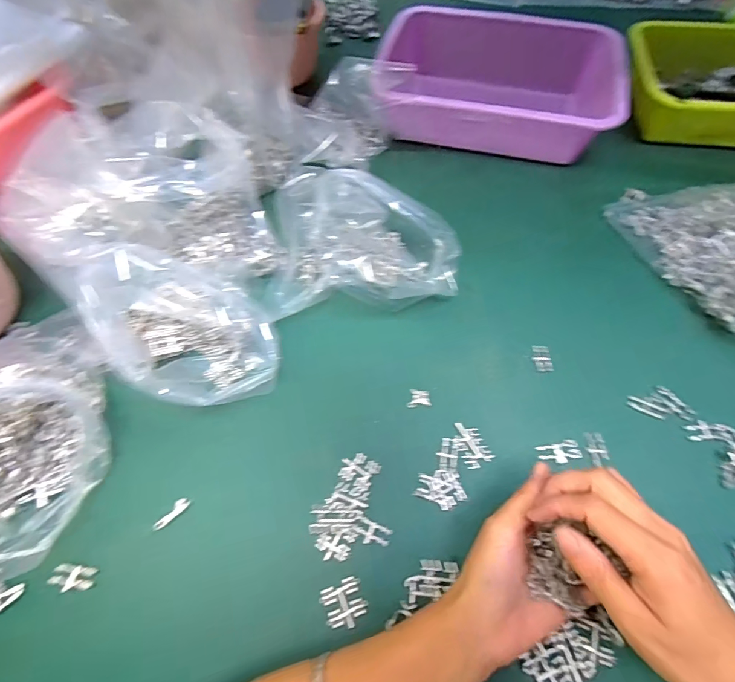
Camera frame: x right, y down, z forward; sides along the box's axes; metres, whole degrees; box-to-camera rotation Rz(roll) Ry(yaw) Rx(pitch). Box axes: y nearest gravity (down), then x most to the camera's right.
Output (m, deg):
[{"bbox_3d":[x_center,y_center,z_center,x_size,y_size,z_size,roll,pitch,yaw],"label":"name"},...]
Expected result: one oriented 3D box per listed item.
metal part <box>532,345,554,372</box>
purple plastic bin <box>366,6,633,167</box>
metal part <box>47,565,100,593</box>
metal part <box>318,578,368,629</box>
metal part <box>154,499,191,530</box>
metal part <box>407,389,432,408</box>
[{"bbox_3d":[0.172,0.017,0.408,0.016,0.010,0.031,5,62,3],"label":"metal part"},{"bbox_3d":[0.169,-0.341,0.568,0.294,0.108,0.209,11,63,6],"label":"purple plastic bin"},{"bbox_3d":[-0.224,0.181,0.315,0.033,0.004,0.017,2,62,2],"label":"metal part"},{"bbox_3d":[-0.017,0.195,0.306,0.030,0.004,0.029,-21,64,-11],"label":"metal part"},{"bbox_3d":[-0.161,0.142,0.340,0.010,0.004,0.031,41,69,18],"label":"metal part"},{"bbox_3d":[0.048,0.053,0.389,0.022,0.004,0.017,-5,62,-2],"label":"metal part"}]

